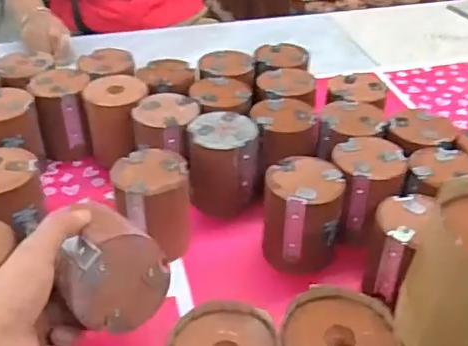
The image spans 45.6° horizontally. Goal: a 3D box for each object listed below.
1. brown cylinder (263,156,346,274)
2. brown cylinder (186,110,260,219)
[{"bbox_3d":[0.071,0.043,0.589,0.078,0.092,0.079,2,37,0],"label":"brown cylinder"},{"bbox_3d":[-0.013,-0.012,0.660,0.077,0.094,0.076,4,37,3],"label":"brown cylinder"}]

